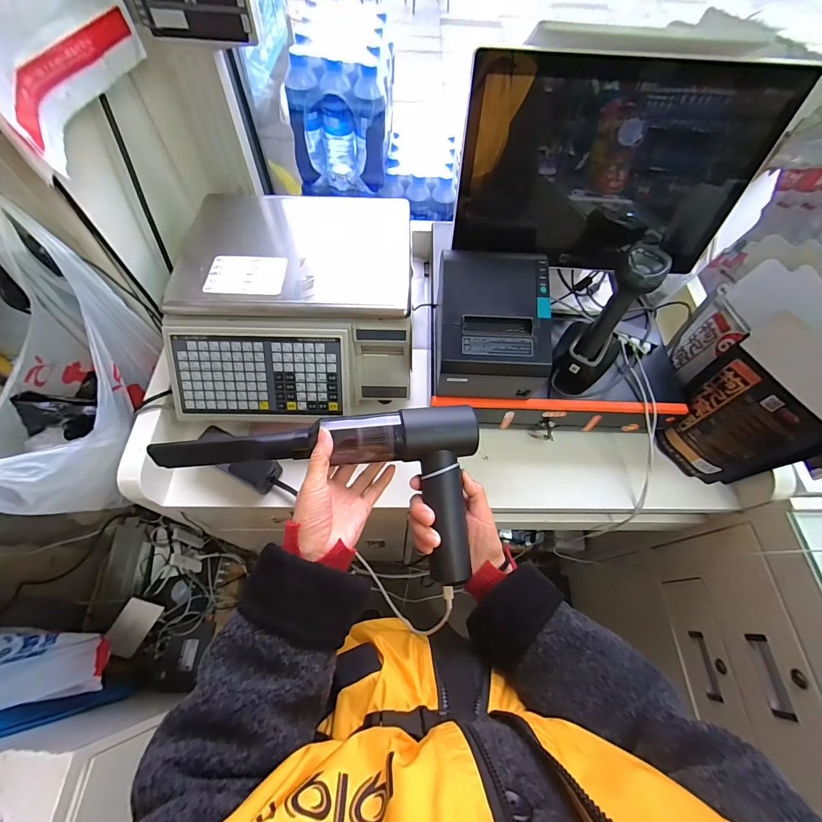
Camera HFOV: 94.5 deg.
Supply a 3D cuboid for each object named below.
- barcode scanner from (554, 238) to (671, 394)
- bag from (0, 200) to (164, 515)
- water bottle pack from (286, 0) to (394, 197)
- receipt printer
[{"bbox_3d":[0.299,-0.137,0.583,0.084,0.224,0.099,35,36,15],"label":"barcode scanner"},{"bbox_3d":[-0.501,-0.041,0.531,0.137,0.244,0.382,3,85,-1],"label":"bag"},{"bbox_3d":[-0.137,-0.624,0.780,0.188,0.249,0.188,5,63,0],"label":"water bottle pack"},{"bbox_3d":[0.113,-0.122,0.559,0.154,0.131,0.187,-2,63,-3],"label":"receipt printer"}]

